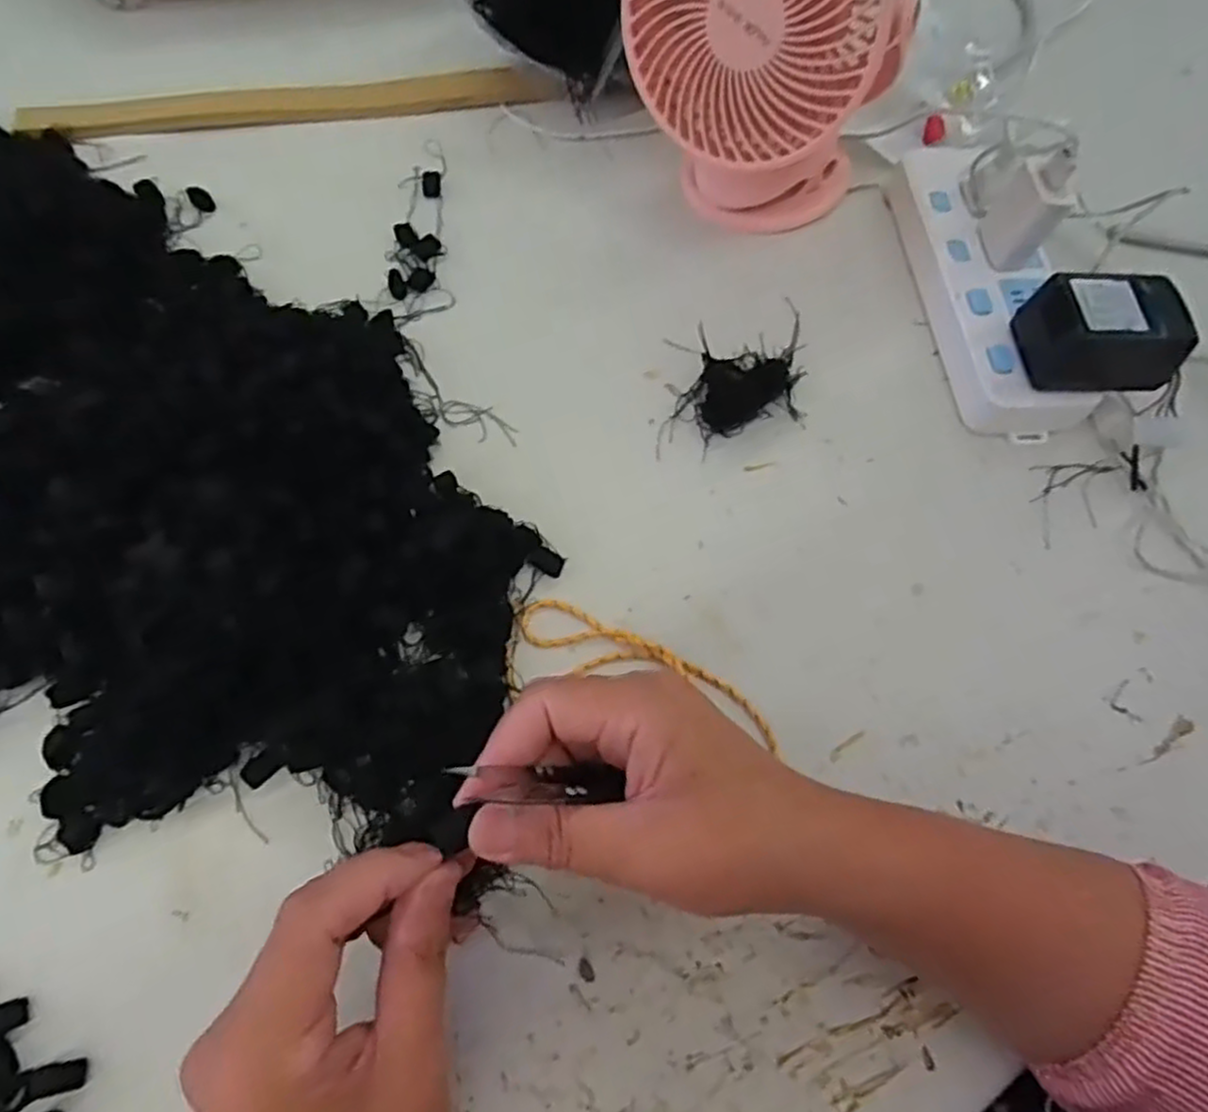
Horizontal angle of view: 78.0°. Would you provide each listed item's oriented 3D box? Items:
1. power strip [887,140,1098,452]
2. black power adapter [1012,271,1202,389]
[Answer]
[{"bbox_3d":[0.228,-0.181,0.465,0.075,0.033,0.234,-6,66,-6],"label":"power strip"},{"bbox_3d":[0.267,-0.123,0.401,0.075,0.037,0.054,1,65,-3],"label":"black power adapter"}]

